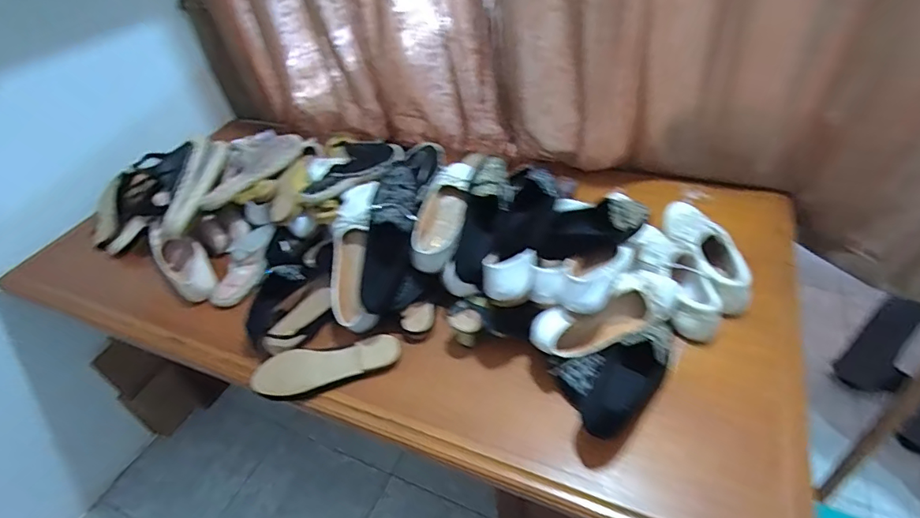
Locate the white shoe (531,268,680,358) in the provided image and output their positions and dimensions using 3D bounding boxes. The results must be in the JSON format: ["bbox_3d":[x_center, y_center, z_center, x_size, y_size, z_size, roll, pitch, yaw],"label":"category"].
[{"bbox_3d":[0.225,0.082,0.740,0.237,0.057,0.072,-18,43,-12],"label":"white shoe"}]

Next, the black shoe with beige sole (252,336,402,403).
[{"bbox_3d":[-0.218,0.180,0.797,0.239,0.028,0.081,-10,42,-4],"label":"black shoe with beige sole"}]

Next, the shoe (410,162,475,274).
[{"bbox_3d":[-0.029,-0.081,0.885,0.088,0.051,0.229,7,59,15],"label":"shoe"}]

